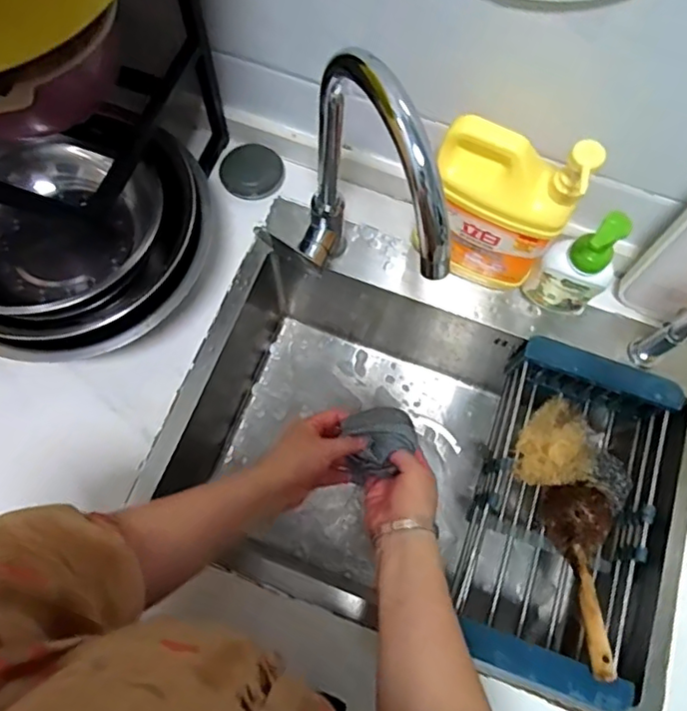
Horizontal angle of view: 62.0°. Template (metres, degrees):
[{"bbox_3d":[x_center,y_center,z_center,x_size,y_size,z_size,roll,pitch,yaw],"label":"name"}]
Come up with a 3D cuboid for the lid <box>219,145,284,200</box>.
[{"bbox_3d":[-0.121,-0.245,0.752,0.077,0.020,0.078,-18,73,-8],"label":"lid"}]

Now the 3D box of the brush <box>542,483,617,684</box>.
[{"bbox_3d":[0.276,0.251,0.643,0.084,0.062,0.206,10,48,1],"label":"brush"}]

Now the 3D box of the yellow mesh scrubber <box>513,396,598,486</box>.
[{"bbox_3d":[0.271,0.114,0.720,0.089,0.042,0.124,40,74,11],"label":"yellow mesh scrubber"}]

